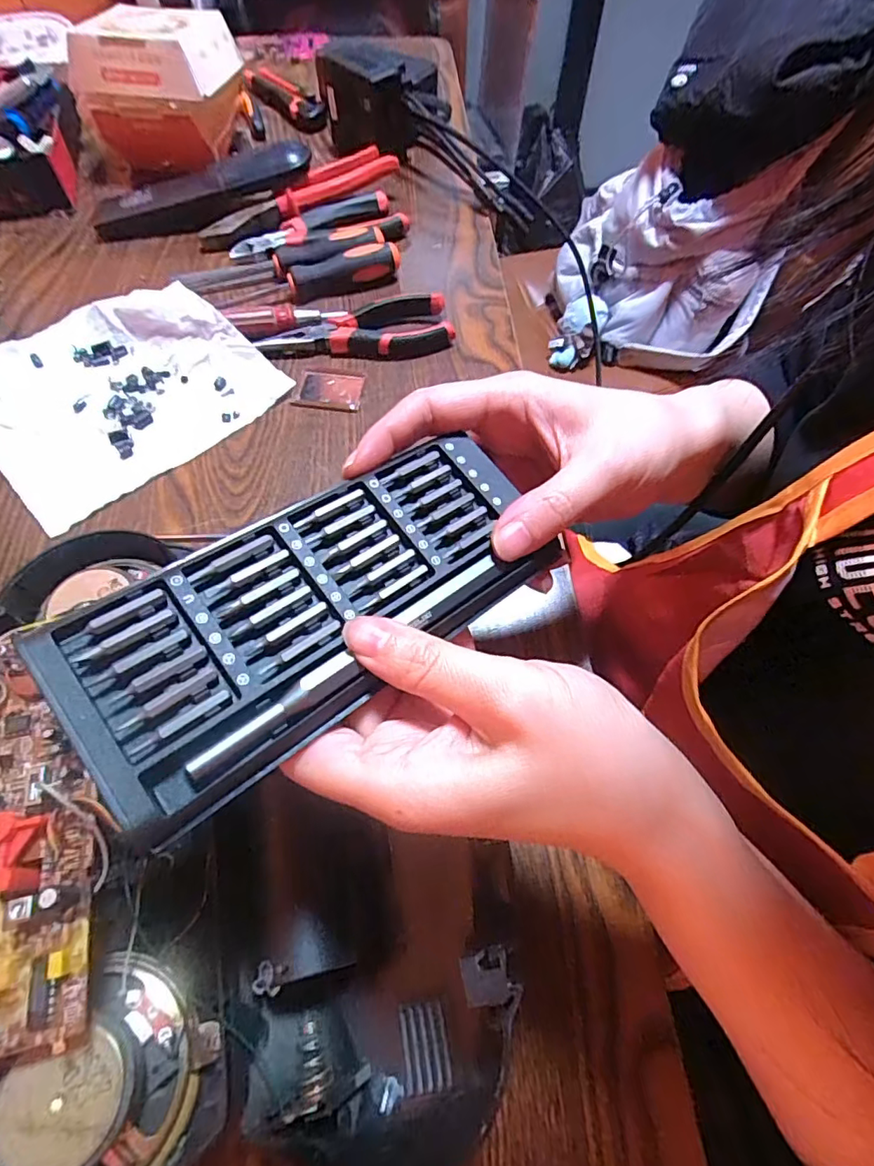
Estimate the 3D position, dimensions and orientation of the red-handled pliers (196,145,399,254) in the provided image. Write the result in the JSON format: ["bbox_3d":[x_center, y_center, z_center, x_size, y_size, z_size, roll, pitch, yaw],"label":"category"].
[{"bbox_3d":[-0.127,-0.357,0.498,0.197,0.028,0.042,-29,66,-15],"label":"red-handled pliers"}]

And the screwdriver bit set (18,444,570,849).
[{"bbox_3d":[-0.033,0.003,0.167,0.150,0.017,0.063,-35,67,-28],"label":"screwdriver bit set"}]

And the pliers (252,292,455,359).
[{"bbox_3d":[-0.064,-0.198,0.425,0.147,0.018,0.051,-10,62,-7],"label":"pliers"}]

